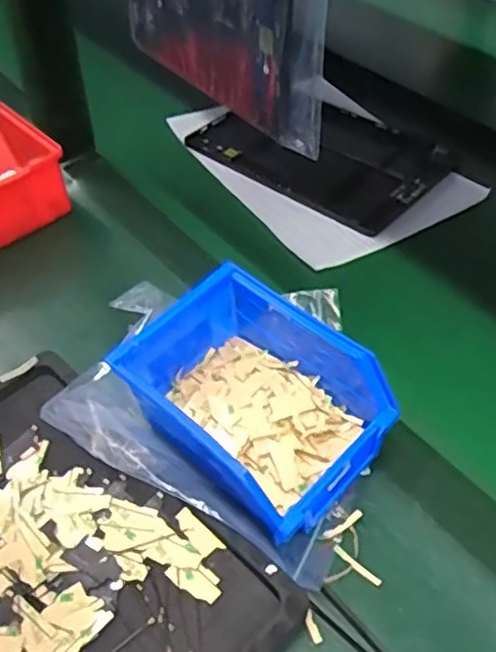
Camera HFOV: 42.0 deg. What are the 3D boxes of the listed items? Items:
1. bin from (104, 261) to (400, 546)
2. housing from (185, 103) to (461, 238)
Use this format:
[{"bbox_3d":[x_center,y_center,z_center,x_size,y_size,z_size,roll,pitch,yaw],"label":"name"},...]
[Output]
[{"bbox_3d":[0.008,0.045,0.396,0.123,0.074,0.142,-34,54,-28],"label":"bin"},{"bbox_3d":[0.069,-0.179,0.653,0.252,0.017,0.154,31,57,29],"label":"housing"}]

